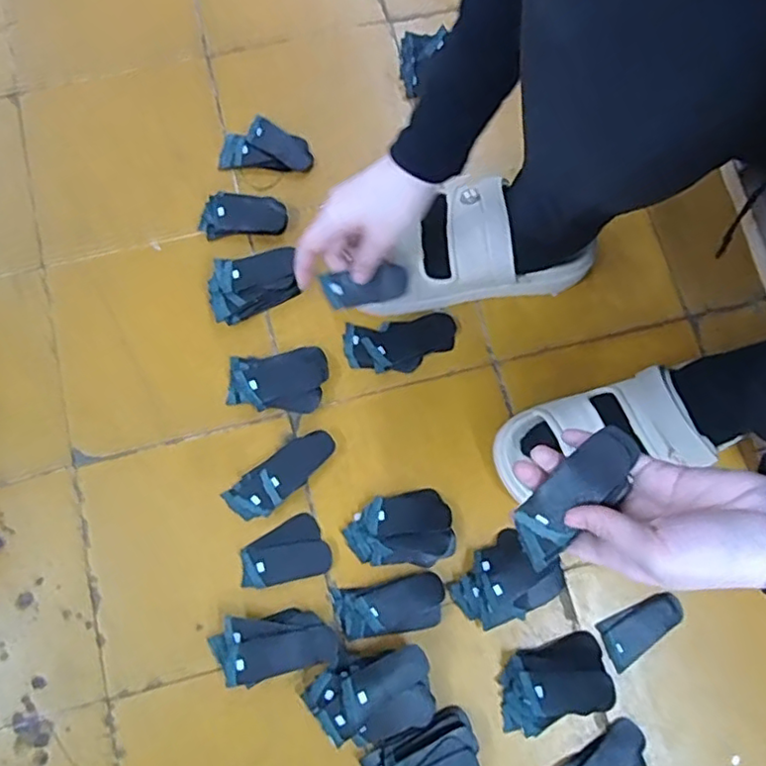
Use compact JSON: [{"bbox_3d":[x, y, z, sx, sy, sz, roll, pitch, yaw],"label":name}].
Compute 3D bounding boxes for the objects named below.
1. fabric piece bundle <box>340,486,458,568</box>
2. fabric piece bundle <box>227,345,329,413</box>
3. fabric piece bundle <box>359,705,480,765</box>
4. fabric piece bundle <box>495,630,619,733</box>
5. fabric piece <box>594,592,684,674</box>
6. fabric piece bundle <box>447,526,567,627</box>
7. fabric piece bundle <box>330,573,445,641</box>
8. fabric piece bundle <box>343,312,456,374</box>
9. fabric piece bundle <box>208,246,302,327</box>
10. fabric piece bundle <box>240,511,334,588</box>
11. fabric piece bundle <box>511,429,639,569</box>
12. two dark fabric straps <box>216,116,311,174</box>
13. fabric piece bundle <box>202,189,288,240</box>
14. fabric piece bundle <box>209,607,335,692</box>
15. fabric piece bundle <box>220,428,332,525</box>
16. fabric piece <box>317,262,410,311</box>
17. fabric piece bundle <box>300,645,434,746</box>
[{"bbox_3d":[0.015,0.131,0.548,0.093,0.019,0.064,-10,78,-4],"label":"fabric piece bundle"},{"bbox_3d":[-0.098,-0.004,0.573,0.089,0.022,0.061,-1,77,-2],"label":"fabric piece bundle"},{"bbox_3d":[0.035,0.311,0.499,0.090,0.022,0.060,-21,79,-6],"label":"fabric piece bundle"},{"bbox_3d":[0.146,0.254,0.519,0.096,0.026,0.059,-18,78,-6],"label":"fabric piece bundle"},{"bbox_3d":[0.229,0.214,0.548,0.079,0.010,0.038,-34,80,-9],"label":"fabric piece"},{"bbox_3d":[0.107,0.173,0.538,0.088,0.022,0.066,-32,80,-8],"label":"fabric piece bundle"},{"bbox_3d":[0.005,0.193,0.531,0.093,0.016,0.043,-10,78,-4],"label":"fabric piece bundle"},{"bbox_3d":[0.018,-0.038,0.592,0.104,0.012,0.052,-6,77,-3],"label":"fabric piece bundle"},{"bbox_3d":[-0.124,-0.094,0.589,0.083,0.029,0.055,-16,78,-5],"label":"fabric piece bundle"},{"bbox_3d":[-0.087,0.154,0.544,0.075,0.005,0.053,-28,79,-8],"label":"fabric piece bundle"},{"bbox_3d":[0.114,0.067,0.372,0.033,0.015,0.095,40,103,7],"label":"fabric piece bundle"},{"bbox_3d":[-0.120,-0.245,0.634,0.092,0.008,0.054,2,77,-1],"label":"two dark fabric straps"},{"bbox_3d":[-0.138,-0.164,0.610,0.084,0.014,0.045,4,77,-1],"label":"fabric piece bundle"},{"bbox_3d":[-0.093,0.219,0.519,0.101,0.025,0.050,-11,78,-4],"label":"fabric piece bundle"},{"bbox_3d":[-0.092,0.081,0.557,0.104,0.017,0.040,-42,82,-10],"label":"fabric piece bundle"},{"bbox_3d":[-0.015,-0.082,0.527,0.072,0.014,0.029,-11,78,-9],"label":"fabric piece"},{"bbox_3d":[-0.011,0.258,0.505,0.103,0.035,0.067,-17,78,-6],"label":"fabric piece bundle"}]

